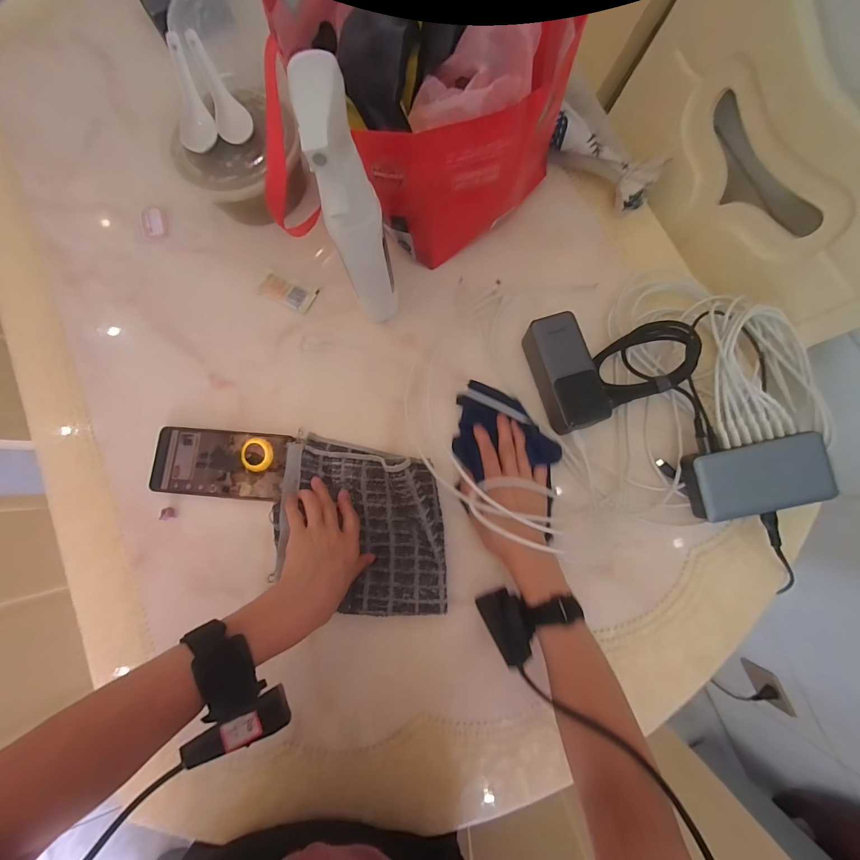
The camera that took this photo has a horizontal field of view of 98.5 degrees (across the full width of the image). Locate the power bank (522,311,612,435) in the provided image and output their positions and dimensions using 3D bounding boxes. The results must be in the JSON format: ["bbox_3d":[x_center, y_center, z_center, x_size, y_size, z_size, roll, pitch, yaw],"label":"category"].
[{"bbox_3d":[0.156,-0.065,0.423,0.061,0.049,0.131,-16,80,-1],"label":"power bank"}]

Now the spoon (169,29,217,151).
[{"bbox_3d":[-0.274,-0.378,0.421,0.040,0.018,0.125,-11,94,0],"label":"spoon"}]

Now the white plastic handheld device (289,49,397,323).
[{"bbox_3d":[-0.062,-0.172,0.338,0.046,0.273,0.069,-23,80,-2],"label":"white plastic handheld device"}]

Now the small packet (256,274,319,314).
[{"bbox_3d":[-0.184,-0.179,0.483,0.072,0.008,0.037,24,82,6],"label":"small packet"}]

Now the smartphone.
[{"bbox_3d":[-0.247,0.039,0.437,0.160,0.014,0.077,4,80,3],"label":"smartphone"}]

